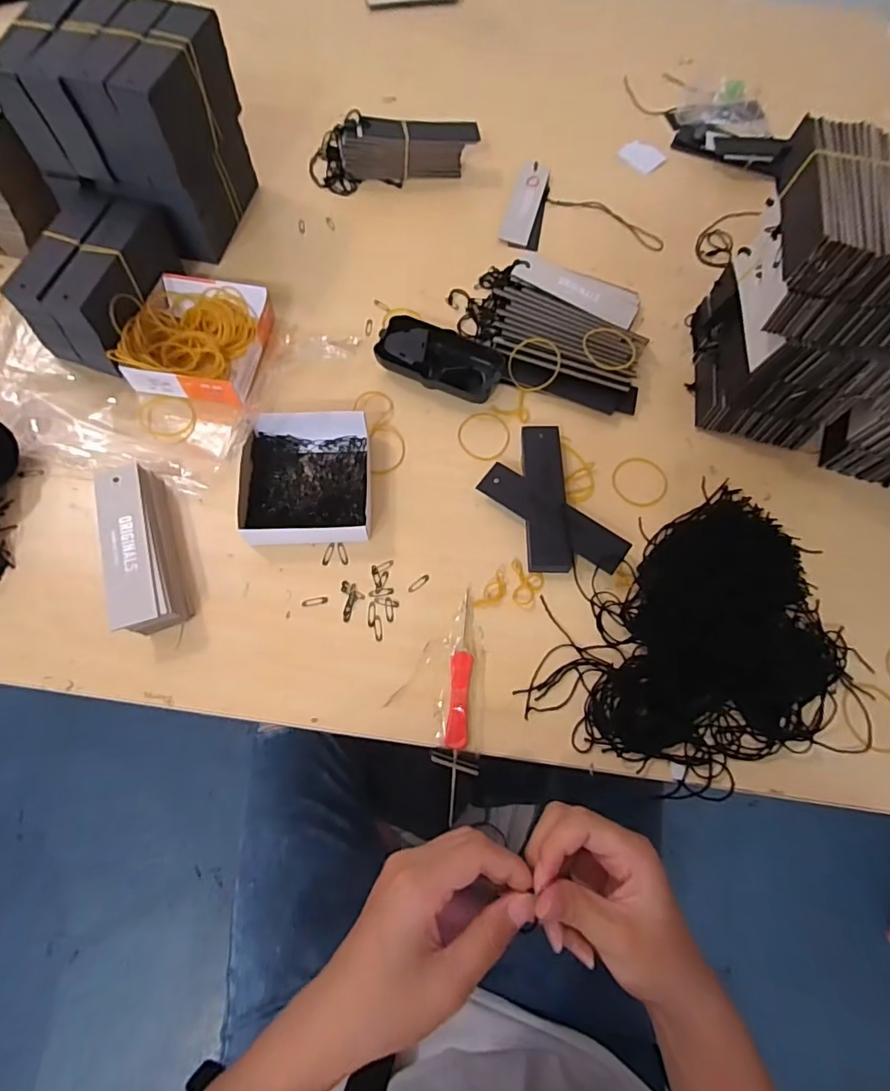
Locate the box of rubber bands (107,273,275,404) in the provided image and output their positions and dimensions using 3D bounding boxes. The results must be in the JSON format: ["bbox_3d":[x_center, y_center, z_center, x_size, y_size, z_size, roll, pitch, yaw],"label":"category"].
[{"bbox_3d":[-0.215,-0.185,0.457,0.110,0.038,0.116,11,67,2],"label":"box of rubber bands"}]

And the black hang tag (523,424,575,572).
[{"bbox_3d":[0.082,-0.040,0.425,0.033,0.014,0.126,0,67,-3],"label":"black hang tag"}]

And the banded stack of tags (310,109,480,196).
[{"bbox_3d":[-0.056,-0.426,0.558,0.177,0.050,0.050,-5,68,-5],"label":"banded stack of tags"}]

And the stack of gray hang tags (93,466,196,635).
[{"bbox_3d":[-0.224,0.002,0.384,0.044,0.039,0.126,-18,69,-10],"label":"stack of gray hang tags"}]

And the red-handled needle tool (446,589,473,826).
[{"bbox_3d":[0.010,0.108,0.365,0.015,0.007,0.154,5,67,-1],"label":"red-handled needle tool"}]

